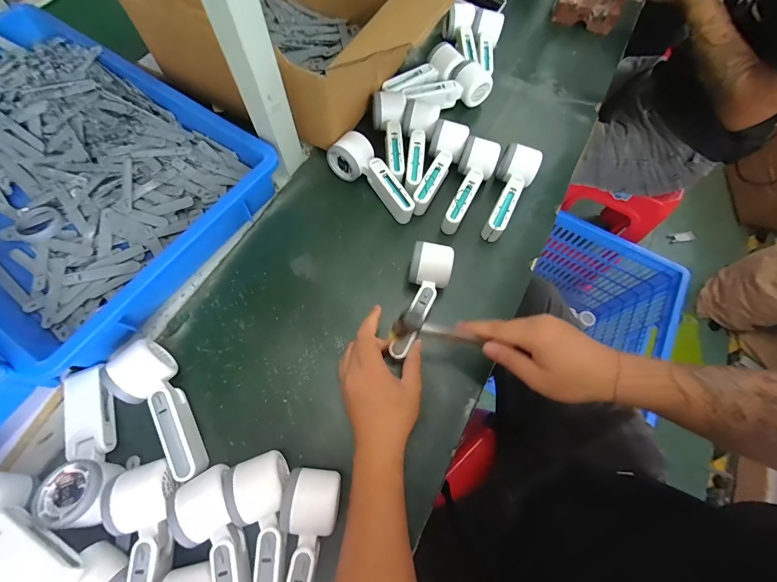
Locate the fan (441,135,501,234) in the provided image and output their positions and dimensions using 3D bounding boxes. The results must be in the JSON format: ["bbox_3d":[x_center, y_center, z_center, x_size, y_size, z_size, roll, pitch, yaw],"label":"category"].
[{"bbox_3d":[0.126,-0.162,0.518,0.057,0.058,0.162,21,68,6],"label":"fan"}]

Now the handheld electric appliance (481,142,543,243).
[{"bbox_3d":[0.185,-0.155,0.514,0.058,0.052,0.156,25,69,7],"label":"handheld electric appliance"}]

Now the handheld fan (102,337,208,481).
[{"bbox_3d":[-0.261,0.138,0.382,0.053,0.063,0.164,-35,74,-15],"label":"handheld fan"}]

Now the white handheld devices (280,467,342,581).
[{"bbox_3d":[-0.085,0.278,0.337,0.055,0.055,0.170,4,68,-1],"label":"white handheld devices"}]

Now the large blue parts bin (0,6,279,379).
[{"bbox_3d":[-0.492,-0.186,0.485,0.571,0.081,0.377,34,70,11],"label":"large blue parts bin"}]

